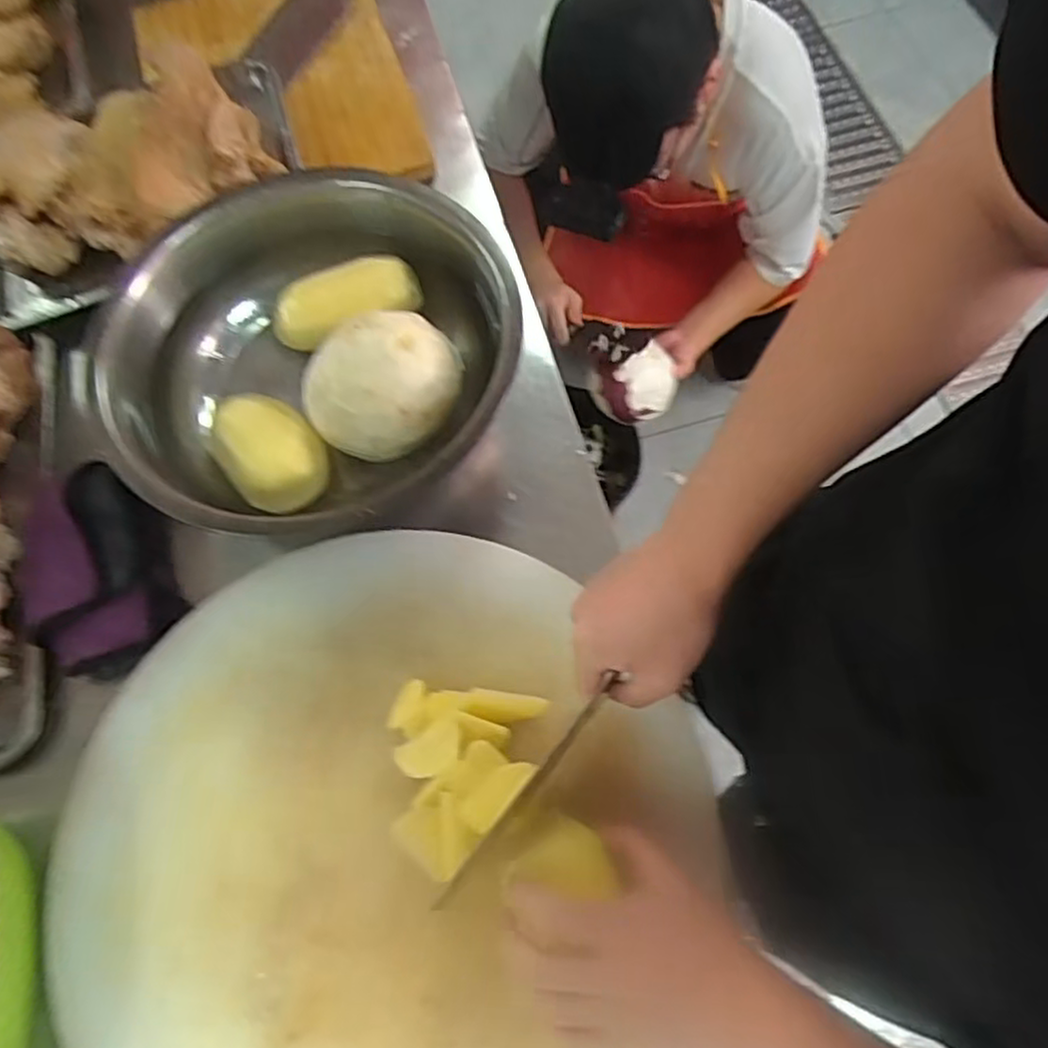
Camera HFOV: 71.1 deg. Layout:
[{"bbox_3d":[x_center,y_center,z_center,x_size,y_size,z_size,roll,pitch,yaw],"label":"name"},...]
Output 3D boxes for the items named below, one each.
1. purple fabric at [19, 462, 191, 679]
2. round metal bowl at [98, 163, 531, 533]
[{"bbox_3d":[-0.366,0.033,0.615,0.121,0.044,0.181,-23,69,-6],"label":"purple fabric"},{"bbox_3d":[-0.179,-0.143,0.634,0.331,0.100,0.342,-1,68,2],"label":"round metal bowl"}]

